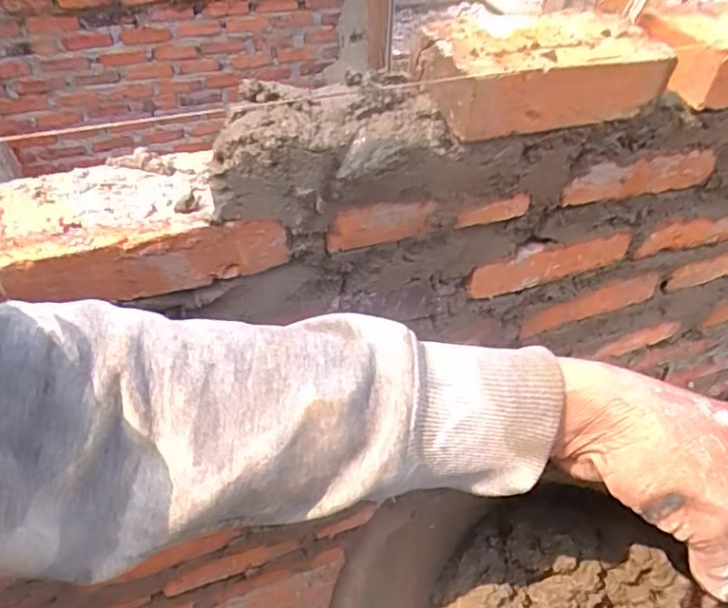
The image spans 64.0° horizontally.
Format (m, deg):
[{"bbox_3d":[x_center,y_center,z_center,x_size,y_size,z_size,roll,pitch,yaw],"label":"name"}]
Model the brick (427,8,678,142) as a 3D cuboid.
[{"bbox_3d":[0.110,-0.150,0.368,0.154,0.045,0.076,-16,47,-18],"label":"brick"}]

